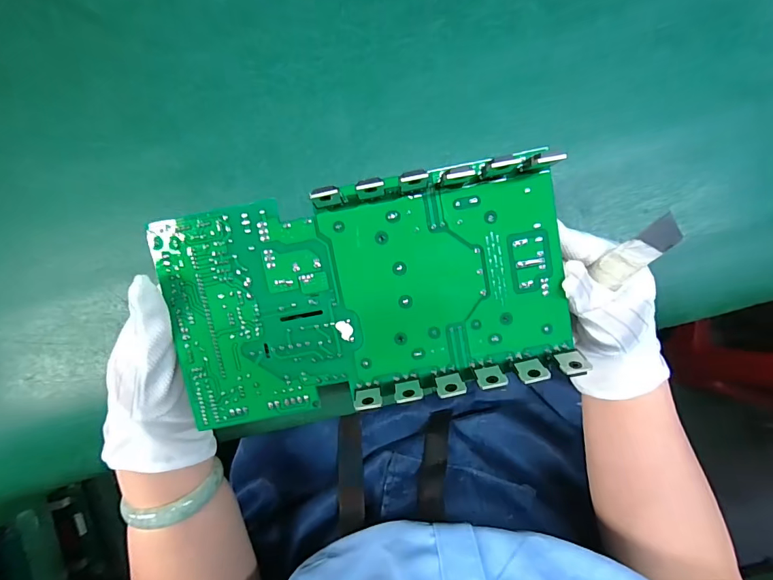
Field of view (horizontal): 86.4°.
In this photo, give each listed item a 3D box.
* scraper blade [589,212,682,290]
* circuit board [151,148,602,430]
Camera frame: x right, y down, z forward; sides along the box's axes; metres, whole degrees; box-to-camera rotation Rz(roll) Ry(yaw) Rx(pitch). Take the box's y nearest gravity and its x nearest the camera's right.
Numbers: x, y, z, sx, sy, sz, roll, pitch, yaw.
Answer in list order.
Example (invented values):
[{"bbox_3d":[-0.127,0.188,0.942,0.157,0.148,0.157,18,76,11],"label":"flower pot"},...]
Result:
[{"bbox_3d":[0.142,-0.021,0.234,0.018,0.058,0.004,31,56,3],"label":"scraper blade"},{"bbox_3d":[-0.011,0.002,0.236,0.223,0.028,0.123,-10,90,-2],"label":"circuit board"}]

